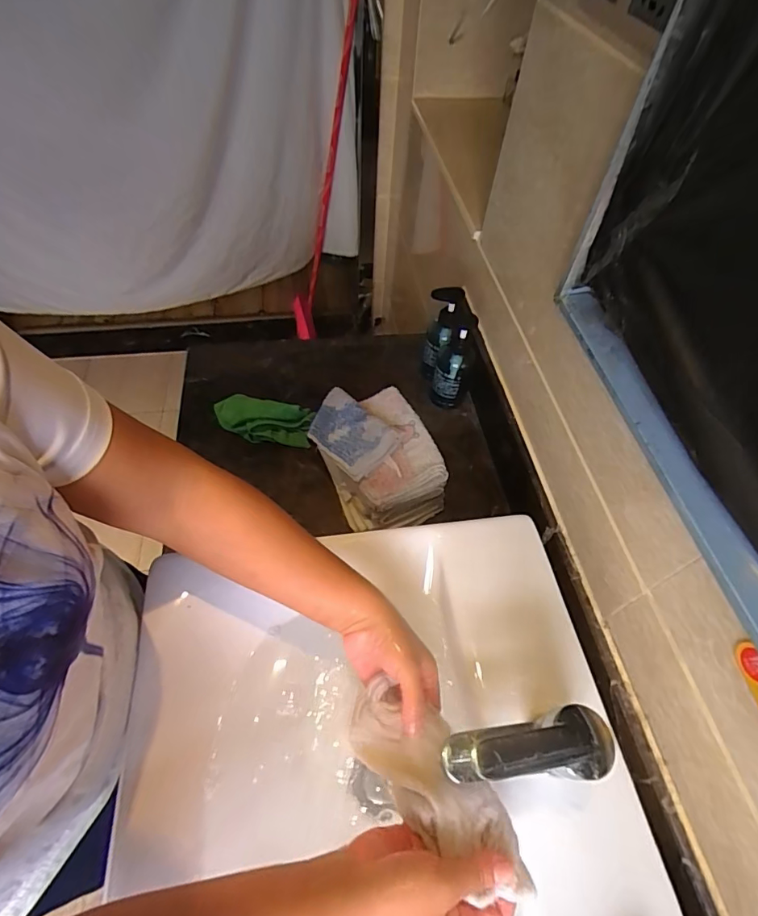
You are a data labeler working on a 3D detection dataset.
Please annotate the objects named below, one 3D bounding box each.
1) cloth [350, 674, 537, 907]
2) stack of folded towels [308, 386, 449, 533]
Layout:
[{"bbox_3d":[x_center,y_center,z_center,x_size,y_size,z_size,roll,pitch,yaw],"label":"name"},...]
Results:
[{"bbox_3d":[0.044,0.250,0.367,0.067,0.037,0.170,-38,45,-26],"label":"cloth"},{"bbox_3d":[-0.001,0.005,0.679,0.140,0.119,0.195,-24,60,-19],"label":"stack of folded towels"}]

